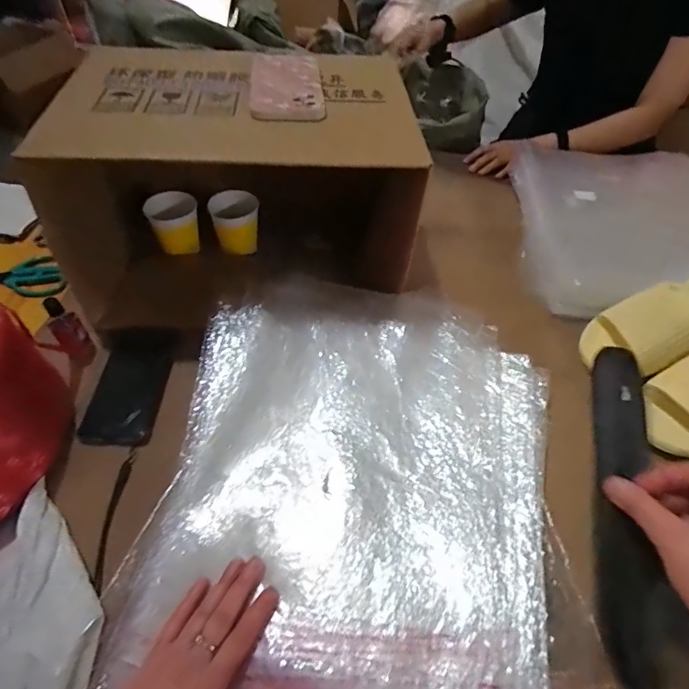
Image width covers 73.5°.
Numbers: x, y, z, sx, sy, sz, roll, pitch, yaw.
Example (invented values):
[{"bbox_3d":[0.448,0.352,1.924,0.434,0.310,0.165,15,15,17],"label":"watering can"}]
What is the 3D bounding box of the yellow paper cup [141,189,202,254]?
[{"bbox_3d":[-0.238,-0.171,0.653,0.065,0.086,0.059,-15,52,-14],"label":"yellow paper cup"}]

